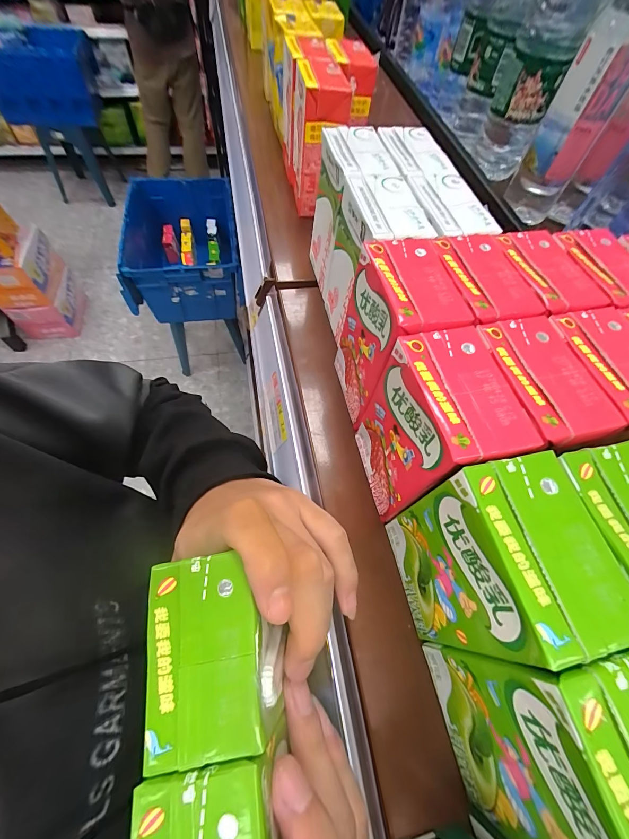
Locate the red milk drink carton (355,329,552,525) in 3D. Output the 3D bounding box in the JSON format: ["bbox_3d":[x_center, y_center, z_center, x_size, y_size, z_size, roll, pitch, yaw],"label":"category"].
[{"bbox_3d":[0.061,0.010,0.182,0.044,0.098,0.062,-8,62,-9],"label":"red milk drink carton"}]

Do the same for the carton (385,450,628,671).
[{"bbox_3d":[0.075,0.065,0.154,0.041,0.098,0.062,-9,62,-9],"label":"carton"}]

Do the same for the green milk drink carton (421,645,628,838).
[{"bbox_3d":[0.089,0.121,0.124,0.042,0.096,0.063,-7,62,-8],"label":"green milk drink carton"}]

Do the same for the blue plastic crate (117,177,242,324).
[{"bbox_3d":[-0.561,-0.732,1.464,0.429,0.330,0.643,-8,62,-9],"label":"blue plastic crate"}]

